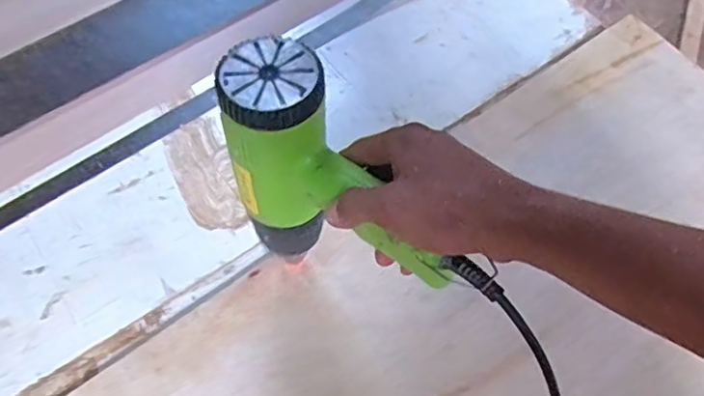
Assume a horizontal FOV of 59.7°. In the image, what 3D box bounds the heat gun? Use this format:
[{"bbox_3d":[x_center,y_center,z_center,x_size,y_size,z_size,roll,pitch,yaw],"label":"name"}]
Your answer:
[{"bbox_3d":[-0.010,0.013,0.424,0.074,0.149,0.210,-33,66,-19],"label":"heat gun"}]

